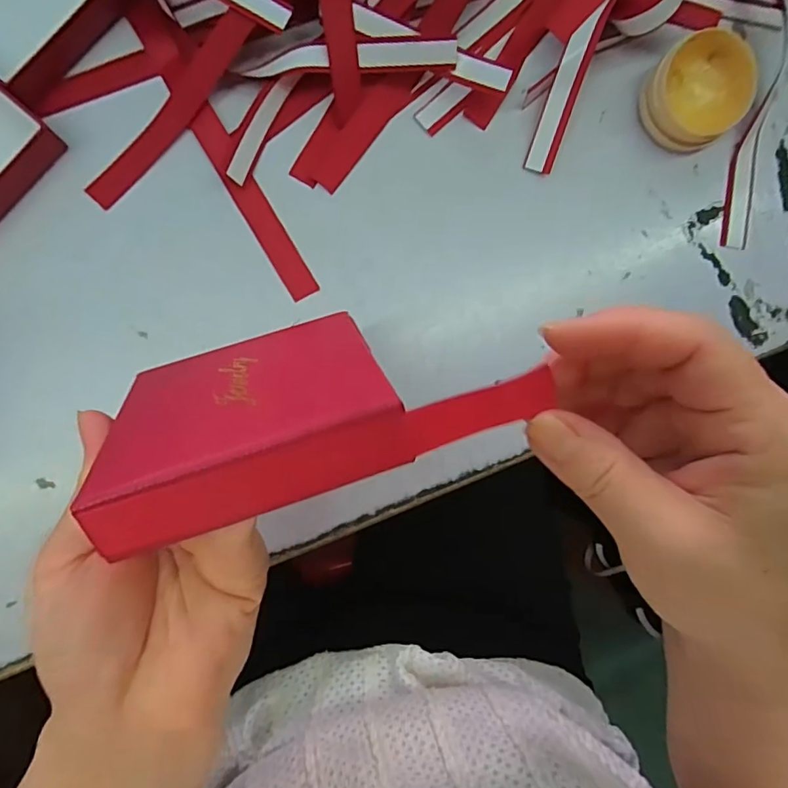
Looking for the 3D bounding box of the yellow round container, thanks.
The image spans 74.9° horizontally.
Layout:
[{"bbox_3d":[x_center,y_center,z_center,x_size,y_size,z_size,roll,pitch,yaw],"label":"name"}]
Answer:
[{"bbox_3d":[0.168,-0.168,0.288,0.057,0.025,0.052,0,90,-7],"label":"yellow round container"}]

